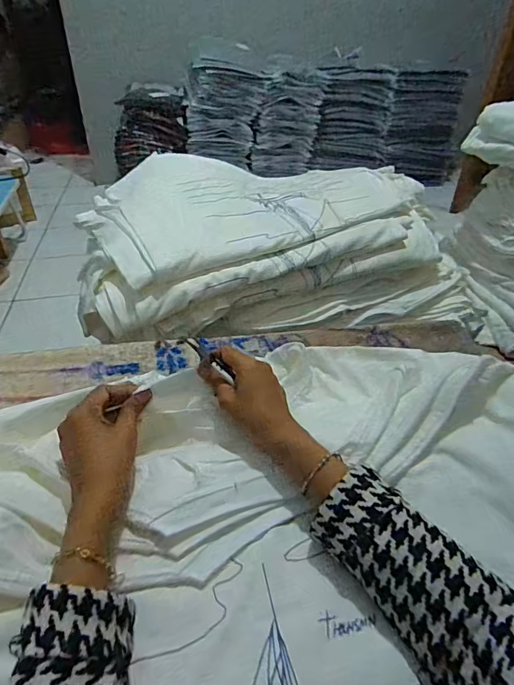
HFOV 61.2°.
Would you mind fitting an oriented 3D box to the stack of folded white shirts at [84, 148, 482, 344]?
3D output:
[{"bbox_3d":[0.056,-0.192,0.857,0.728,0.227,0.386,-11,38,-15],"label":"stack of folded white shirts"}]

